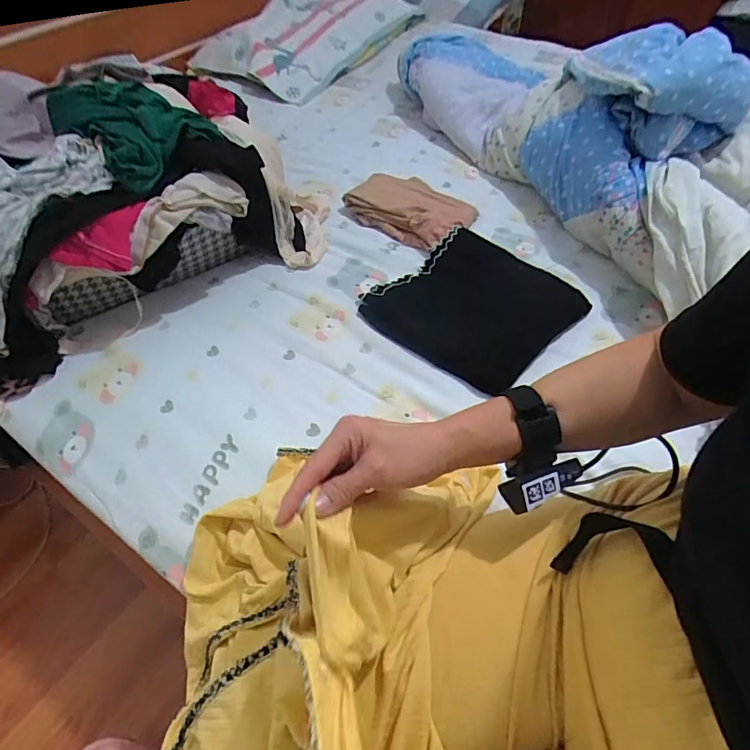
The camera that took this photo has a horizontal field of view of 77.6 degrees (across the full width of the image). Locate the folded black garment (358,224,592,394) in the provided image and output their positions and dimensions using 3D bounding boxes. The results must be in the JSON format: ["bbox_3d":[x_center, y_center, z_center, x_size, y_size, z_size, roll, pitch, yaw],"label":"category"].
[{"bbox_3d":[0.157,-0.117,0.743,0.281,0.030,0.266,-37,60,-23],"label":"folded black garment"}]

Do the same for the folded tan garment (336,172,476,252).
[{"bbox_3d":[0.074,-0.336,0.918,0.240,0.051,0.173,33,61,24],"label":"folded tan garment"}]

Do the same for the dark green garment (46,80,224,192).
[{"bbox_3d":[-0.363,-0.383,0.707,0.208,0.071,0.179,30,59,23],"label":"dark green garment"}]

